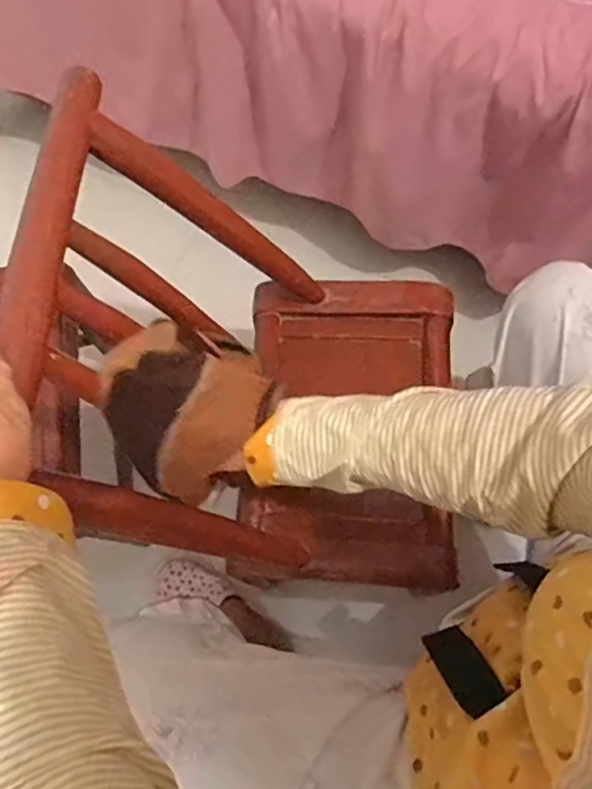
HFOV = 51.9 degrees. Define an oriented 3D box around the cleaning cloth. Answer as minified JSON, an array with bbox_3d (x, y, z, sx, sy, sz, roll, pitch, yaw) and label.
[{"bbox_3d":[-0.089,0.008,0.499,0.119,0.072,0.125,41,76,15],"label":"cleaning cloth"}]

